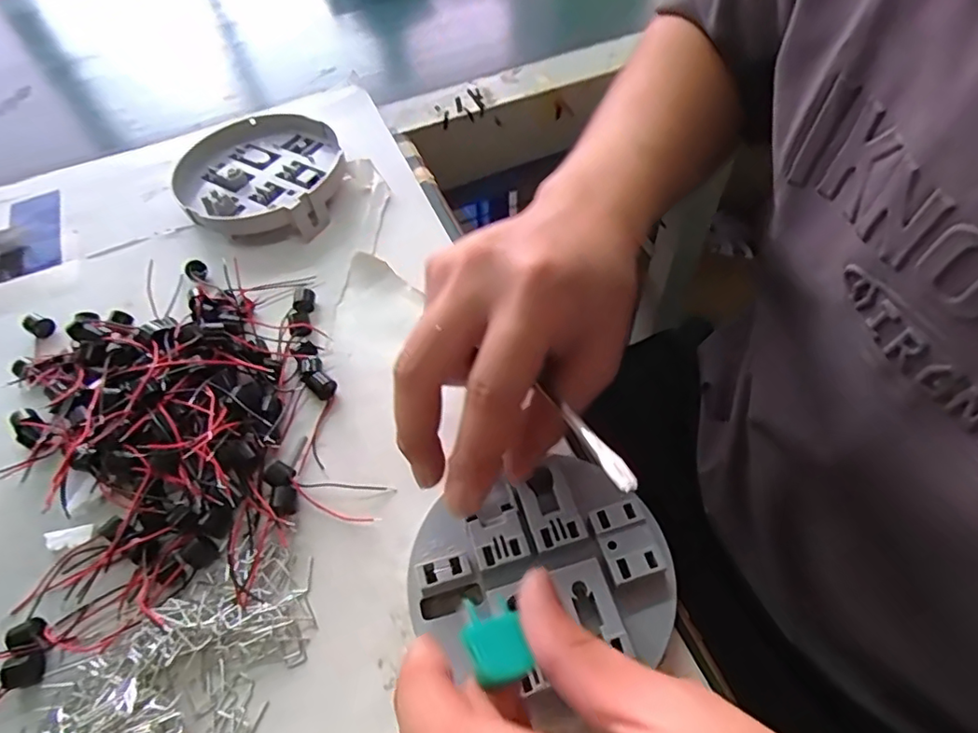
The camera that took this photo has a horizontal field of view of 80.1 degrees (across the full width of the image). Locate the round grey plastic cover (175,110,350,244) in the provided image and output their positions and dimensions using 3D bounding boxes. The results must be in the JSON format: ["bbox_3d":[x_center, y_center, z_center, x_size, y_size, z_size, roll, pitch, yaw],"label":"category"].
[{"bbox_3d":[-0.147,-0.124,0.377,0.101,0.026,0.113,-16,57,-8],"label":"round grey plastic cover"}]

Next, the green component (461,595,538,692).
[{"bbox_3d":[0.001,0.084,0.181,0.018,0.004,0.025,-16,57,-9],"label":"green component"}]

